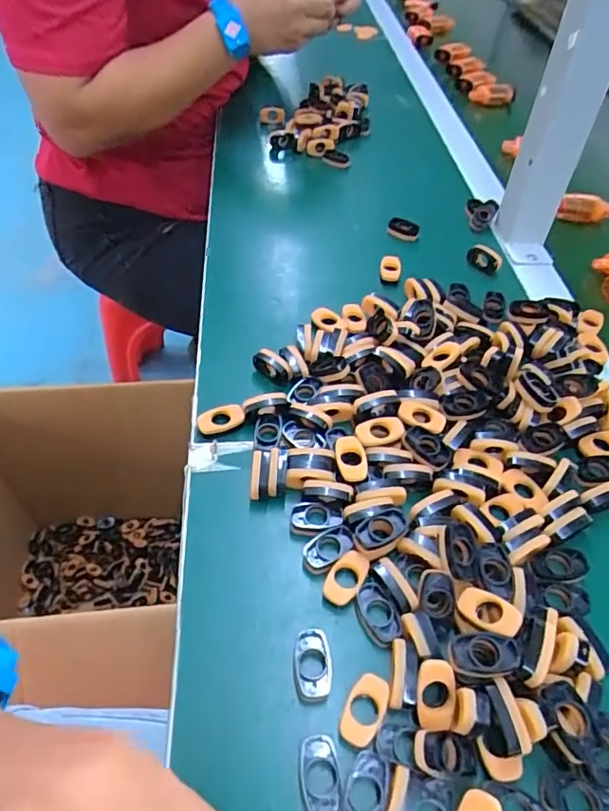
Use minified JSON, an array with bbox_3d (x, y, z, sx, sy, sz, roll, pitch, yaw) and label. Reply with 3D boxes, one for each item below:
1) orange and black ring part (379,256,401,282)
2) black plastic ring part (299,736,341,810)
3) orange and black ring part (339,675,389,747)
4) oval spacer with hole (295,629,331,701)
[{"bbox_3d":[0.080,-0.128,0.512,0.019,0.011,0.026,7,49,3],"label":"orange and black ring part"},{"bbox_3d":[0.007,0.173,0.254,0.019,0.008,0.032,-1,49,-3],"label":"black plastic ring part"},{"bbox_3d":[0.030,0.150,0.269,0.019,0.005,0.032,22,52,15],"label":"orange and black ring part"},{"bbox_3d":[0.005,0.135,0.285,0.019,0.006,0.033,1,49,-2],"label":"oval spacer with hole"}]

